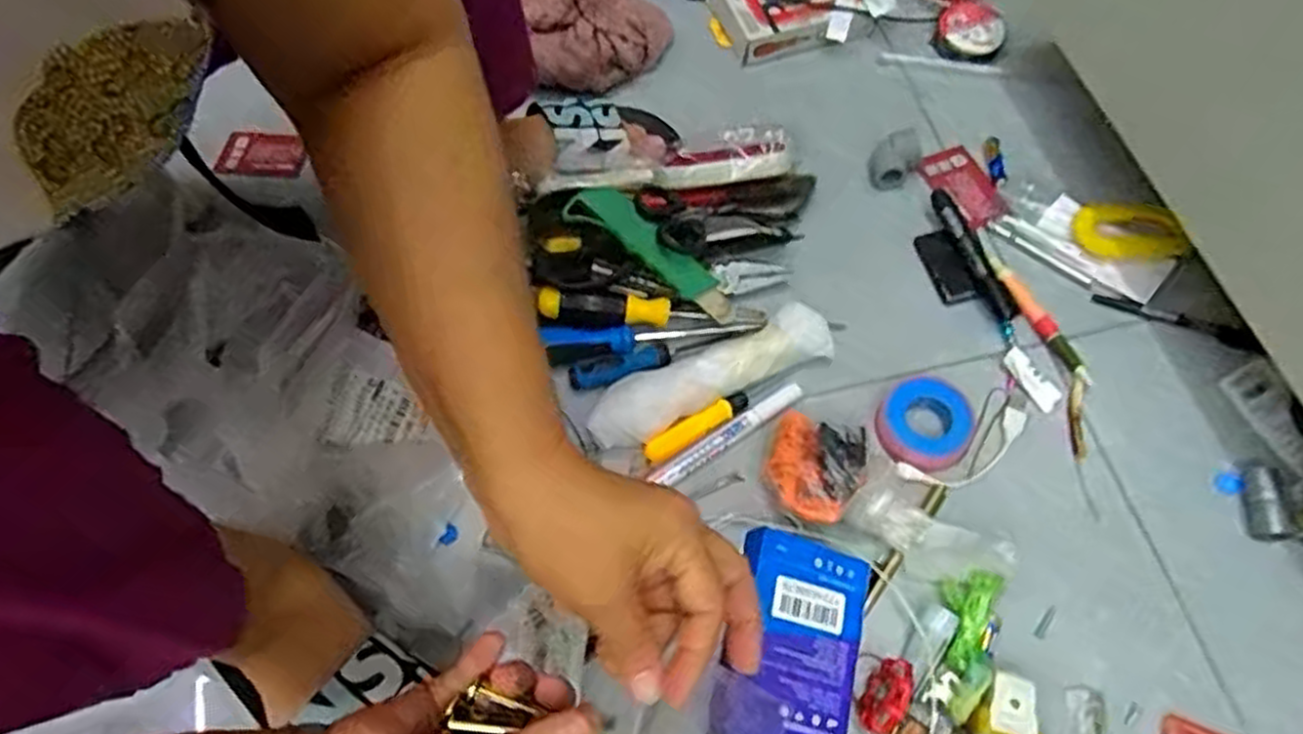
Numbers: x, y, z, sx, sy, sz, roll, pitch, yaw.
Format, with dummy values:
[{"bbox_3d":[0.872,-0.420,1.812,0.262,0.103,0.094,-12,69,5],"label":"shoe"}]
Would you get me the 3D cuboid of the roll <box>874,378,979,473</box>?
[{"bbox_3d":[0.204,0.042,0.572,0.066,0.023,0.069,-1,63,2],"label":"roll"}]

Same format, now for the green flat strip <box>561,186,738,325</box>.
[{"bbox_3d":[0.006,-0.086,0.595,0.156,0.022,0.037,38,67,-15],"label":"green flat strip"}]

